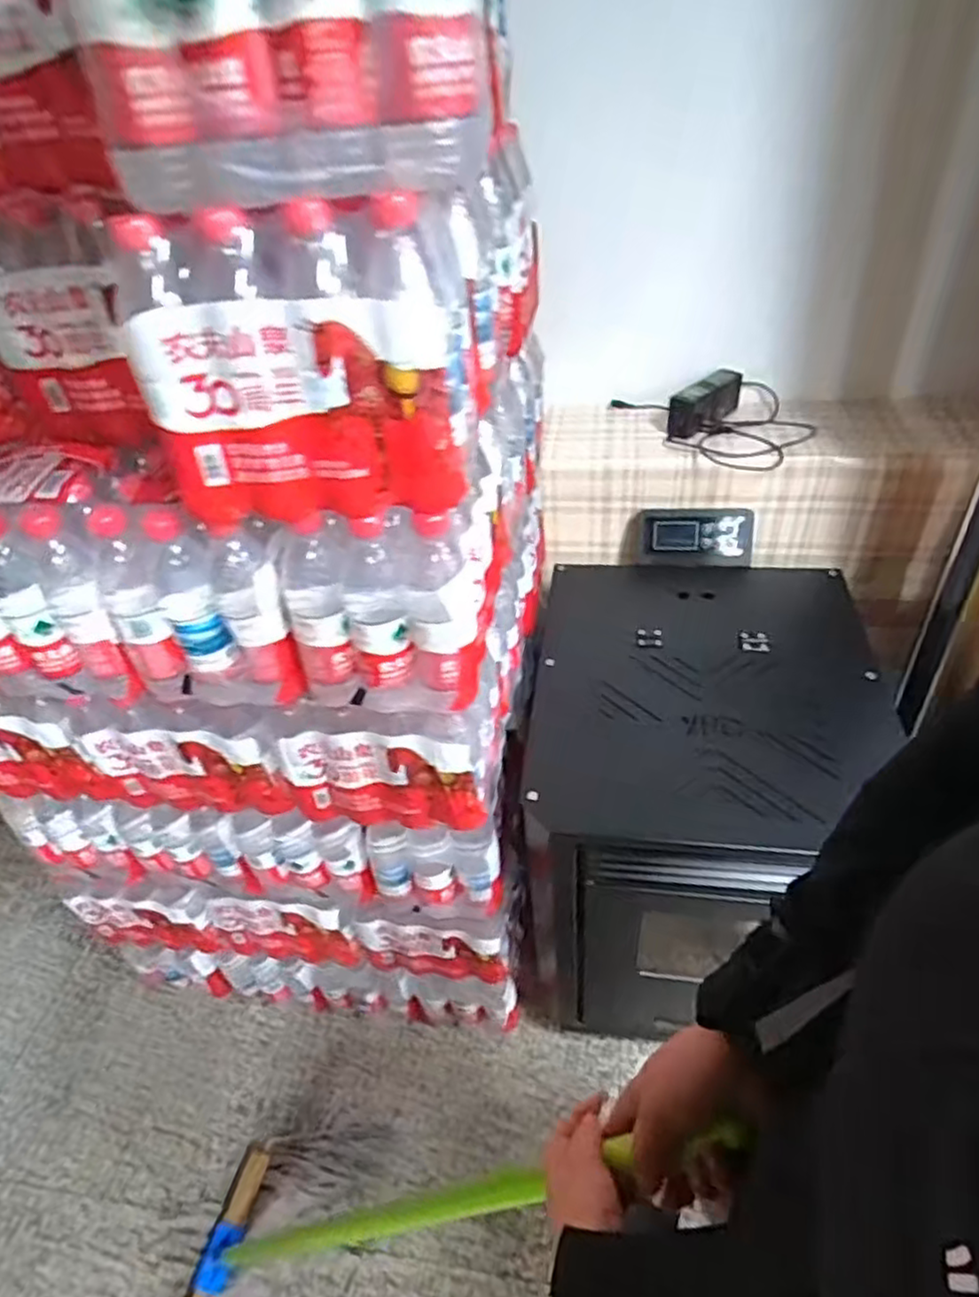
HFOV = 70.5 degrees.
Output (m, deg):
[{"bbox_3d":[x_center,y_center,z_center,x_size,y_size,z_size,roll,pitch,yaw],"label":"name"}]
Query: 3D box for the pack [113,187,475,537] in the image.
[{"bbox_3d":[-0.137,-0.247,0.586,0.233,0.231,0.195,2,41,9],"label":"pack"}]

